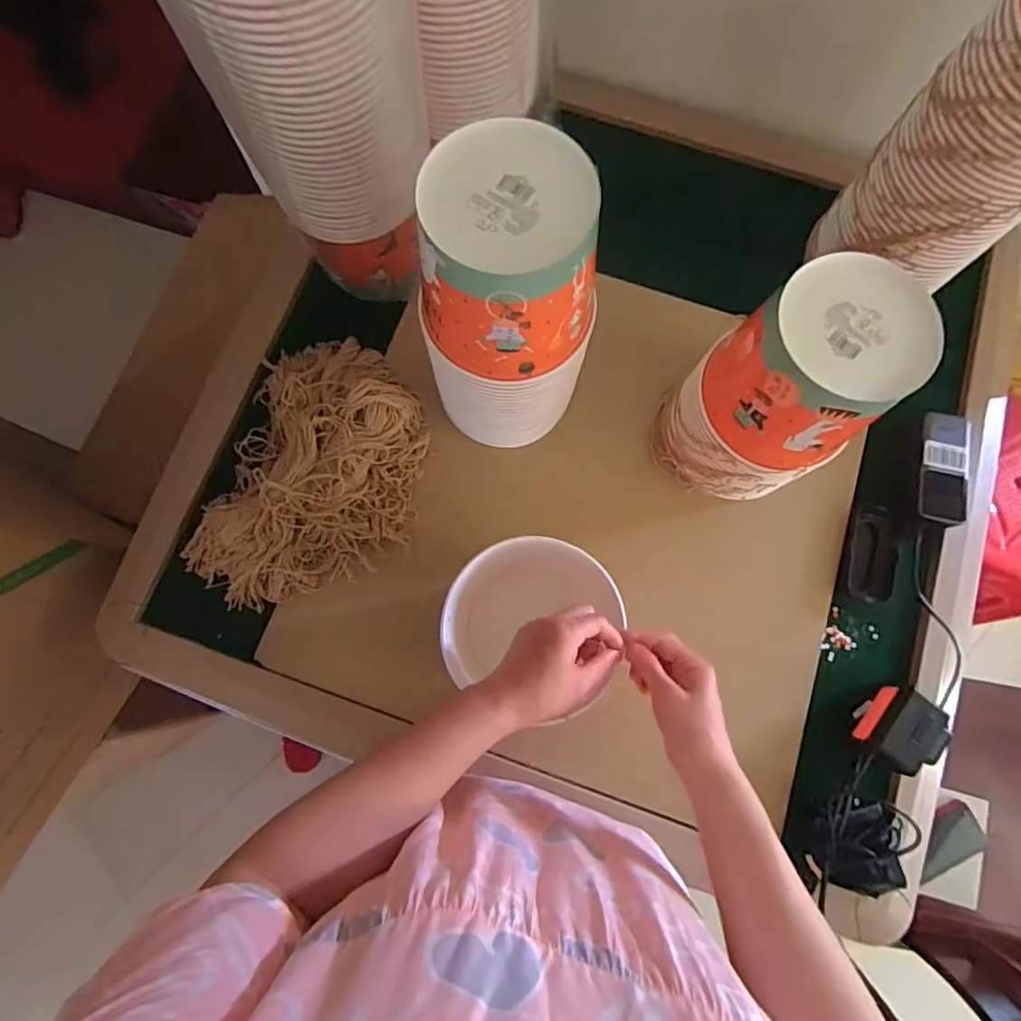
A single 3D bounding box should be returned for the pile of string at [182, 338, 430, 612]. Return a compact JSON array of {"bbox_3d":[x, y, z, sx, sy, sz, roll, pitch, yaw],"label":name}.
[{"bbox_3d":[-0.217,-0.045,0.610,0.228,0.066,0.322,19,78,3],"label":"pile of string"}]

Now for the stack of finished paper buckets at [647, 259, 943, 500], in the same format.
[{"bbox_3d":[0.259,-0.115,0.546,0.157,0.234,0.143,-43,82,-10],"label":"stack of finished paper buckets"}]

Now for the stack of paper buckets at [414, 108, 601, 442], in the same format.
[{"bbox_3d":[-0.003,-0.174,0.519,0.132,0.286,0.133,7,77,0],"label":"stack of paper buckets"}]

